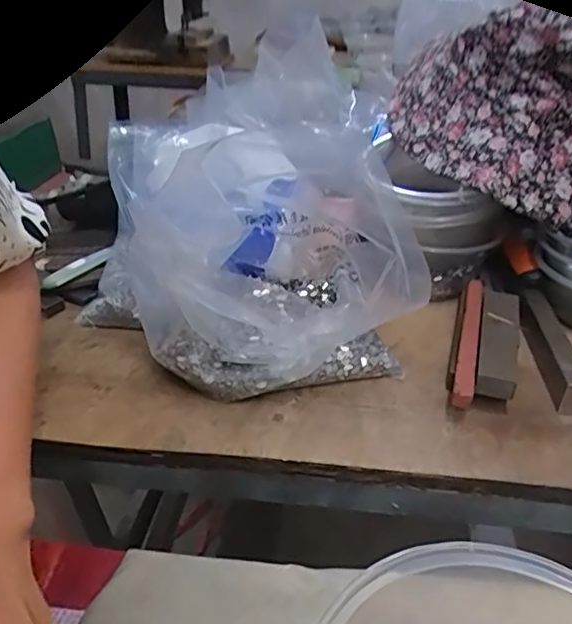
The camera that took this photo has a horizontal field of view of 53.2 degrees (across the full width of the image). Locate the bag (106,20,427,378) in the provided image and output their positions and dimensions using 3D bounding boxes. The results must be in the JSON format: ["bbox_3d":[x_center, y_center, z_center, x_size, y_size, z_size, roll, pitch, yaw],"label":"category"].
[{"bbox_3d":[-0.023,-0.082,0.446,0.241,0.145,0.301,4,38,4],"label":"bag"}]

